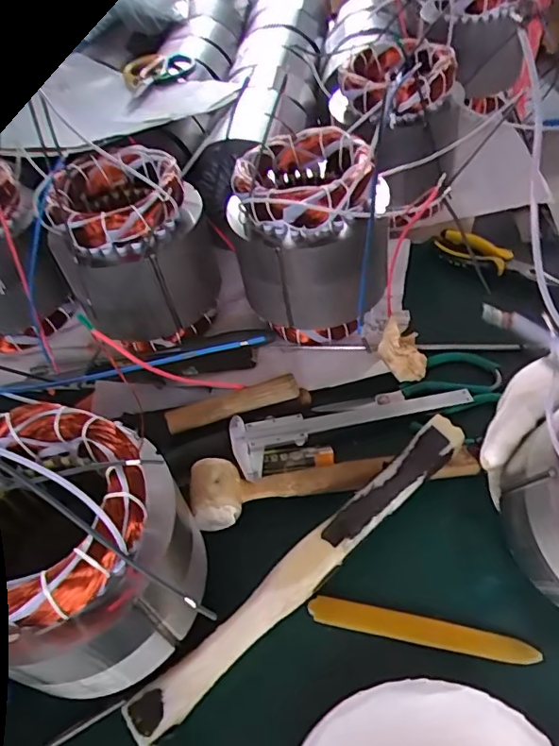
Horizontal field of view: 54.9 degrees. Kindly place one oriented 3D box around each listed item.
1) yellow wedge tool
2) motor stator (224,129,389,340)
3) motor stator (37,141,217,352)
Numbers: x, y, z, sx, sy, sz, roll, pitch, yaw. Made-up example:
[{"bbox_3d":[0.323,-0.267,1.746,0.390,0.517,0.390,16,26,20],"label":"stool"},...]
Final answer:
[{"bbox_3d":[0.103,0.189,0.398,0.161,0.004,0.019,7,52,11],"label":"yellow wedge tool"},{"bbox_3d":[0.025,-0.129,0.550,0.131,0.176,0.151,-7,51,1],"label":"motor stator"},{"bbox_3d":[-0.148,-0.123,0.569,0.138,0.172,0.138,-18,51,-9],"label":"motor stator"}]

